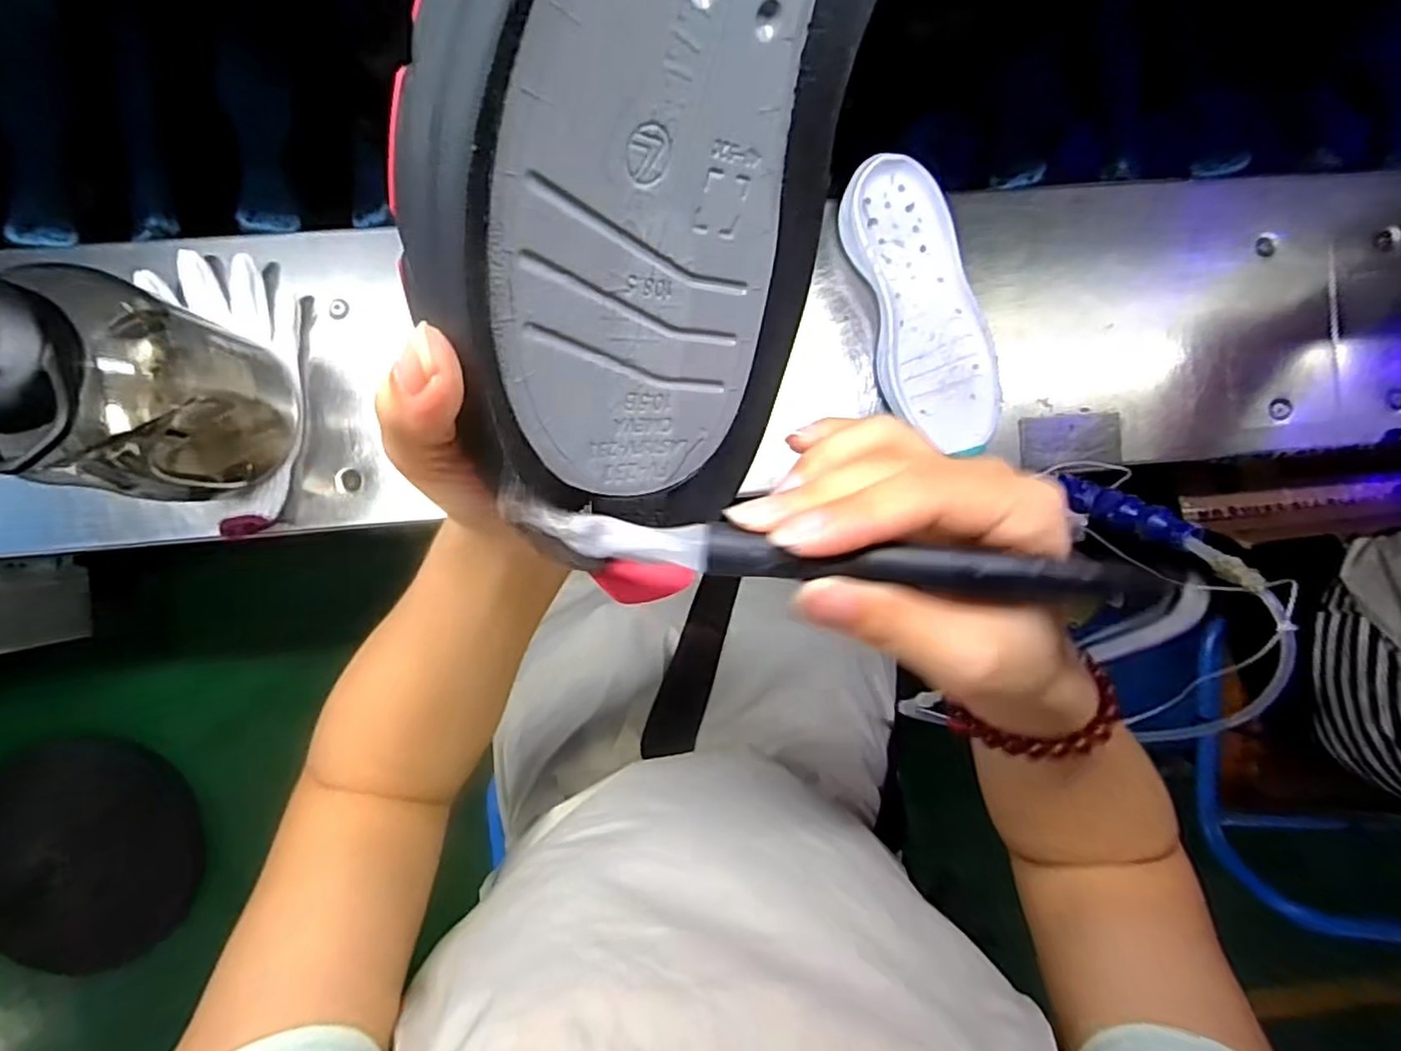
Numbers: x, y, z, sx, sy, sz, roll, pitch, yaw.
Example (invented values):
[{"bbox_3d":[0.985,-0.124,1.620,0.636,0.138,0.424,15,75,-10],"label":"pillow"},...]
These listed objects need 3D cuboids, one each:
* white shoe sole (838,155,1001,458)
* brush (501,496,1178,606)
[{"bbox_3d":[0.176,-0.170,0.519,0.085,0.035,0.225,-18,92,-1],"label":"white shoe sole"},{"bbox_3d":[0.038,0.009,0.175,0.167,0.013,0.013,5,92,-1],"label":"brush"}]

